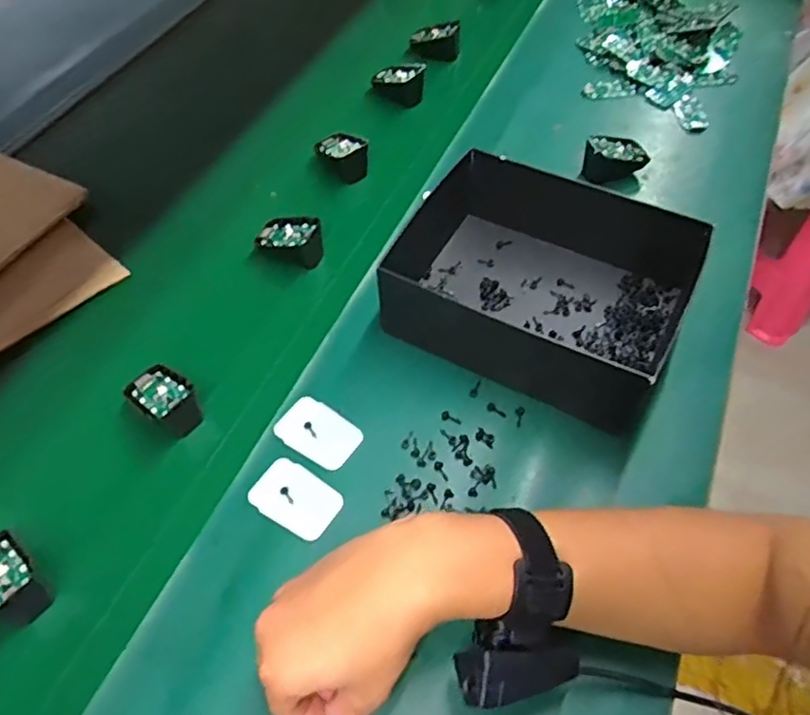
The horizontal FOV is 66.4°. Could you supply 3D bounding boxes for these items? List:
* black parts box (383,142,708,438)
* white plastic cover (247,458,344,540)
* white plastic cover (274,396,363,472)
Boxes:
[{"bbox_3d":[0.116,-0.069,0.548,0.248,0.080,0.187,24,60,15],"label":"black parts box"},{"bbox_3d":[-0.084,0.108,0.478,0.068,0.004,0.045,30,61,18],"label":"white plastic cover"},{"bbox_3d":[-0.071,0.062,0.511,0.069,0.004,0.046,31,62,21],"label":"white plastic cover"}]

